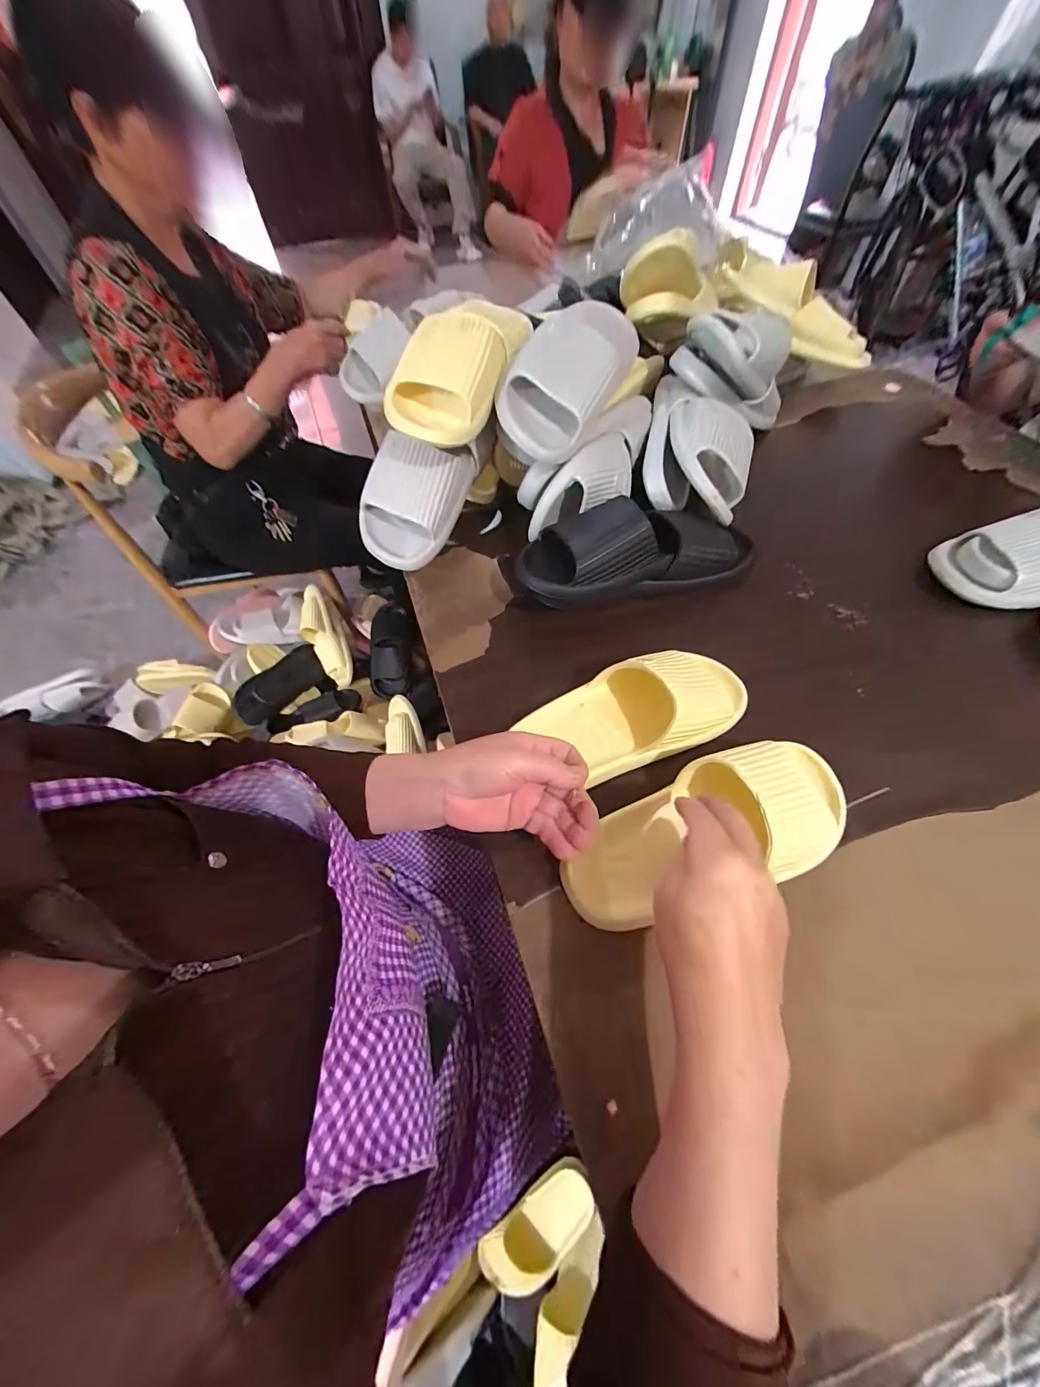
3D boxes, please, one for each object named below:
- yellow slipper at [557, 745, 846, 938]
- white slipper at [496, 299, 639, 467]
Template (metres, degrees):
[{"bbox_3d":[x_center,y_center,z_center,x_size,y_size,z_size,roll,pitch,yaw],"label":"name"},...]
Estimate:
[{"bbox_3d":[0.153,0.108,0.347,0.244,0.076,0.093,-22,58,-1],"label":"yellow slipper"},{"bbox_3d":[0.063,-0.389,0.532,0.118,0.080,0.300,16,60,12],"label":"white slipper"}]

